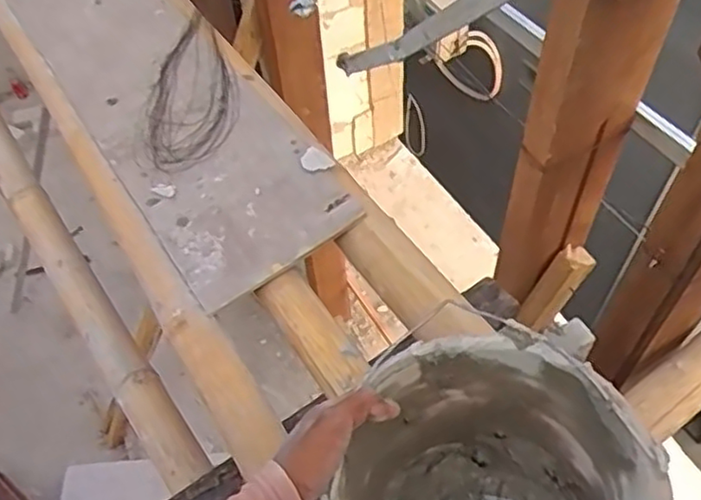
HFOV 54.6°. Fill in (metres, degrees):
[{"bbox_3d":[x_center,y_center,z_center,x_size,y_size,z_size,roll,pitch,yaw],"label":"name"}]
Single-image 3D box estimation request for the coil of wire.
[{"bbox_3d":[-0.225,-0.237,0.947,0.122,0.020,0.293,-11,55,-4],"label":"coil of wire"}]

